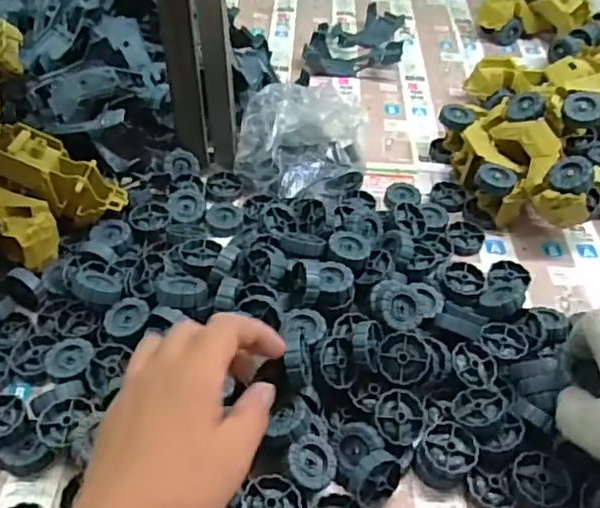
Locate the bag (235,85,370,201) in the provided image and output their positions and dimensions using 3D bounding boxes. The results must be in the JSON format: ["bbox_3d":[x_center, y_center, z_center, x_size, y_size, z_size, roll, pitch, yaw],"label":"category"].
[{"bbox_3d":[0.001,-0.121,0.664,0.132,0.096,0.113,2,45,2],"label":"bag"}]

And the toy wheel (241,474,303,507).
[{"bbox_3d":[-0.018,0.173,0.419,0.039,0.023,0.038,0,45,0],"label":"toy wheel"}]

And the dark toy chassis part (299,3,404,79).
[{"bbox_3d":[0.082,-0.305,0.891,0.128,0.040,0.176,7,45,6],"label":"dark toy chassis part"}]

